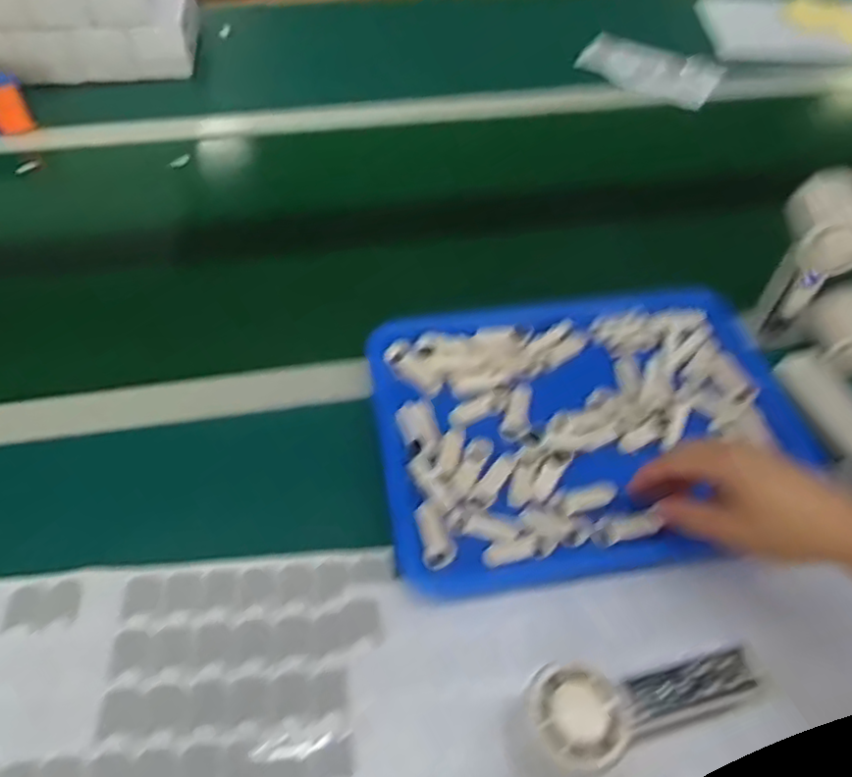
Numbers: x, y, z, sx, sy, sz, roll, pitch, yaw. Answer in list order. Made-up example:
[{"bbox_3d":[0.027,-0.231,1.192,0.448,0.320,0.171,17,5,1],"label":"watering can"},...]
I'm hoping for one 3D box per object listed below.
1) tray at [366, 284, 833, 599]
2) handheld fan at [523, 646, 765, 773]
[{"bbox_3d":[0.131,0.024,0.540,0.335,0.036,0.253,-7,52,-9],"label":"tray"},{"bbox_3d":[0.131,0.183,0.382,0.146,0.025,0.051,2,50,-21],"label":"handheld fan"}]

